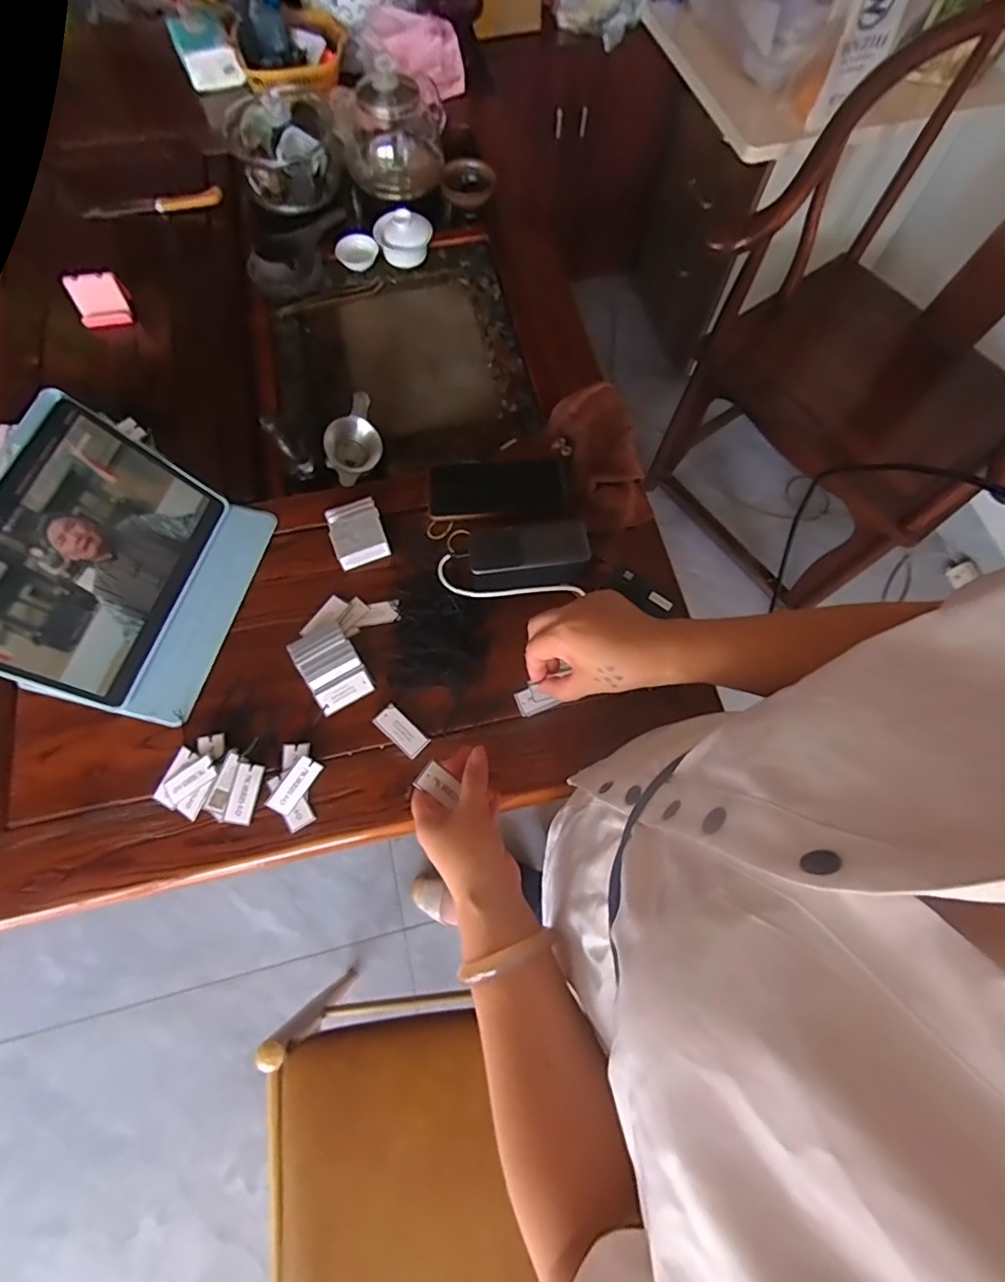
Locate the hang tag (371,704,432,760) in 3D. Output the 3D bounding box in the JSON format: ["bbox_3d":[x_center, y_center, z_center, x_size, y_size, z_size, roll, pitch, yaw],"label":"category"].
[{"bbox_3d":[-0.107,0.095,0.588,0.061,0.007,0.029,40,78,15],"label":"hang tag"}]

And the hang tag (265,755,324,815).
[{"bbox_3d":[-0.210,0.146,0.564,0.025,0.006,0.060,38,79,-3],"label":"hang tag"}]

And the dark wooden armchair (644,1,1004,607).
[{"bbox_3d":[0.798,-0.590,1.130,0.700,0.831,0.665,-38,75,-14],"label":"dark wooden armchair"}]

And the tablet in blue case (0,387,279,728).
[{"bbox_3d":[-0.399,-0.077,0.573,0.194,0.148,0.267,14,70,4],"label":"tablet in blue case"}]

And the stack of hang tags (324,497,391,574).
[{"bbox_3d":[-0.174,-0.133,0.662,0.062,0.029,0.081,-19,72,-8],"label":"stack of hang tags"}]

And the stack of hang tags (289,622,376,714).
[{"bbox_3d":[-0.187,0.027,0.607,0.061,0.014,0.093,-31,74,-12],"label":"stack of hang tags"}]

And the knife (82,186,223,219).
[{"bbox_3d":[-0.561,-0.705,0.892,0.216,0.021,0.031,-7,70,-4],"label":"knife"}]

